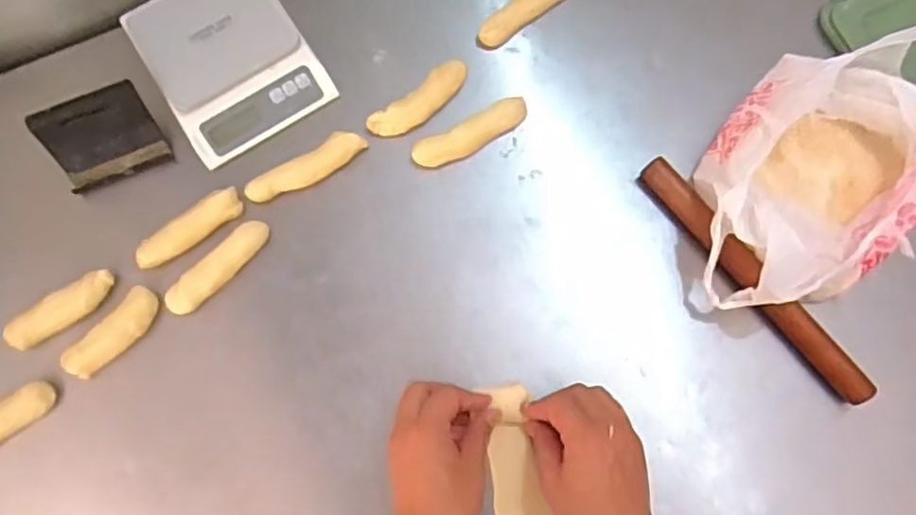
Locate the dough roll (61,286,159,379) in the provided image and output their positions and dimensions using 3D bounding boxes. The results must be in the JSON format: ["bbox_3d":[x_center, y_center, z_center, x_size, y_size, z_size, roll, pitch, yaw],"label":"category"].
[{"bbox_3d":[-0.318,0.071,0.584,0.035,0.018,0.096,43,80,11],"label":"dough roll"}]

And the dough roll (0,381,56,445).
[{"bbox_3d":[-0.414,0.151,0.568,0.102,0.024,0.029,-40,78,-9],"label":"dough roll"}]

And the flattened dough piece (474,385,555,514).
[{"bbox_3d":[0.051,0.181,0.545,0.045,0.014,0.137,-8,88,-1],"label":"flattened dough piece"}]

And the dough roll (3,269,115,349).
[{"bbox_3d":[-0.369,0.052,0.589,0.102,0.036,0.027,-37,78,-8],"label":"dough roll"}]

